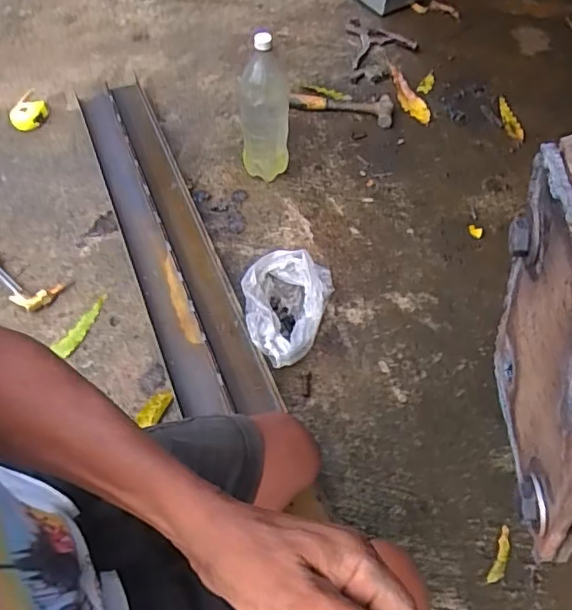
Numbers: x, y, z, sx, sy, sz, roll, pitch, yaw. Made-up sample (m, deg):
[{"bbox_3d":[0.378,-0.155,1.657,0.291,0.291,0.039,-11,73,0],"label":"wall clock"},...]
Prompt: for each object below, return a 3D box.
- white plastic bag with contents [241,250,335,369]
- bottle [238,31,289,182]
[{"bbox_3d":[0.004,0.005,0.957,0.156,0.047,0.218,1,55,-2],"label":"white plastic bag with contents"},{"bbox_3d":[-0.041,-0.353,1.079,0.092,0.288,0.085,-3,56,-4],"label":"bottle"}]

